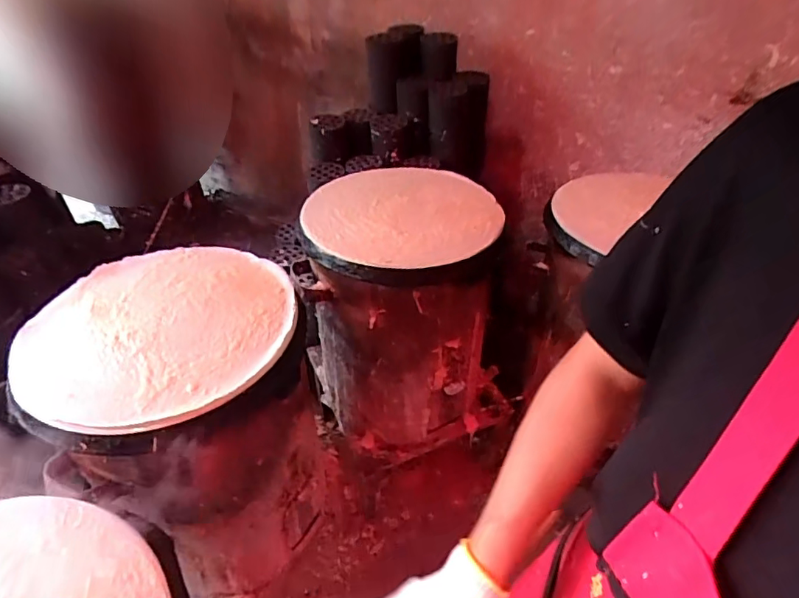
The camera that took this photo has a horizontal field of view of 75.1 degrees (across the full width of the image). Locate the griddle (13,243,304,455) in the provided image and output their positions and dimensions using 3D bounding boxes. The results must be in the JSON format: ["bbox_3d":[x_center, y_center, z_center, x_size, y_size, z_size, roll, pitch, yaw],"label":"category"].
[{"bbox_3d":[-0.334,0.039,0.749,0.360,0.035,0.374,1,40,-1],"label":"griddle"}]

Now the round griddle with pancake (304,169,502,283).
[{"bbox_3d":[0.007,-0.163,1.007,0.376,0.047,0.400,1,40,-1],"label":"round griddle with pancake"}]

